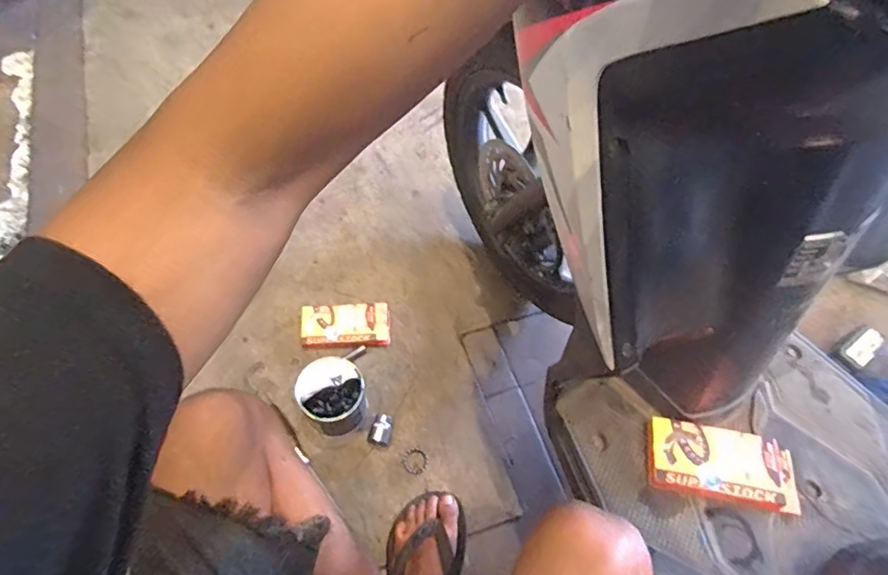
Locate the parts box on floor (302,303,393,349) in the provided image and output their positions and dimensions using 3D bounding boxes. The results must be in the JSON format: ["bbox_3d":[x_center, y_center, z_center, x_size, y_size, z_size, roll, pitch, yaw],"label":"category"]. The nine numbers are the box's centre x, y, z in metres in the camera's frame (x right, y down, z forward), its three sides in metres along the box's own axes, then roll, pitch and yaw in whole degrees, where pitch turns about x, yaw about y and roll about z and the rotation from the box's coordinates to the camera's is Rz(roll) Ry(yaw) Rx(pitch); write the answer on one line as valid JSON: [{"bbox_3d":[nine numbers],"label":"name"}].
[{"bbox_3d":[-0.184,0.070,1.019,0.163,0.025,0.084,2,60,-2],"label":"parts box on floor"}]

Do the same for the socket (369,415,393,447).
[{"bbox_3d":[-0.105,0.242,0.922,0.036,0.026,0.048,18,60,7],"label":"socket"}]

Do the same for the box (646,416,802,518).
[{"bbox_3d":[0.309,0.193,0.597,0.160,0.022,0.080,11,60,3],"label":"box"}]

